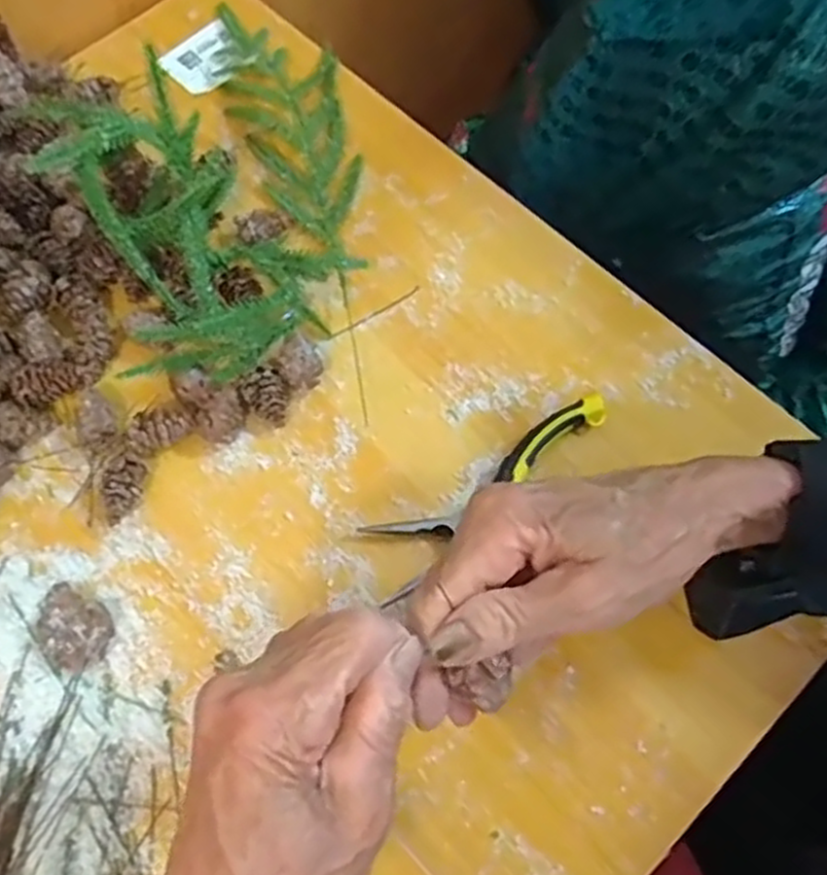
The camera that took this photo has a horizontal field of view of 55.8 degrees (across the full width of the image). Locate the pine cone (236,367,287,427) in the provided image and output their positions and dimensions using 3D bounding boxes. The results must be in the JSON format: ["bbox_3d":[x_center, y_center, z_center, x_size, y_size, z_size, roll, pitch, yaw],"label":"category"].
[{"bbox_3d":[-0.082,-0.021,0.424,0.024,0.018,0.029,-14,68,-5],"label":"pine cone"}]

